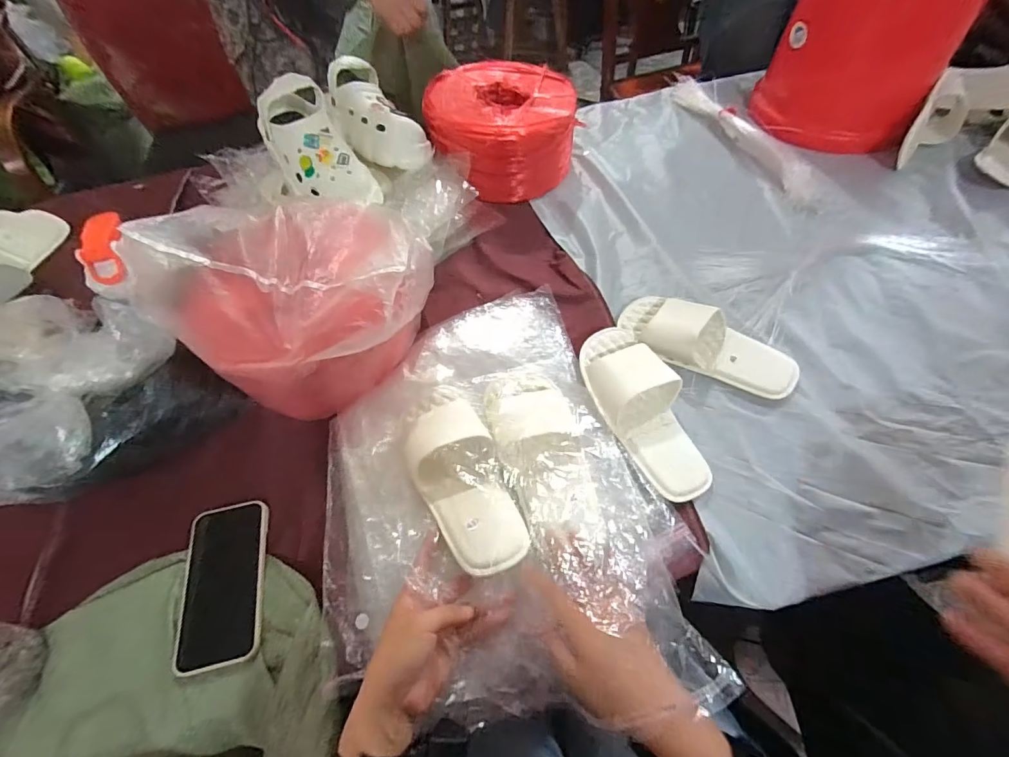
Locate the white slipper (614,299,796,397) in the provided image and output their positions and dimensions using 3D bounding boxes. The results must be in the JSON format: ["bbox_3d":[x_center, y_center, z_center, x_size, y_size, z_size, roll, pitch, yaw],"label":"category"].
[{"bbox_3d":[0.272,-0.058,0.571,0.230,0.043,0.091,26,64,20],"label":"white slipper"}]

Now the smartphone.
[{"bbox_3d":[-0.305,0.219,0.463,0.082,0.016,0.161,-13,58,-3],"label":"smartphone"}]

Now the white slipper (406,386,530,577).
[{"bbox_3d":[-0.053,0.091,0.458,0.087,0.064,0.228,-23,58,-10],"label":"white slipper"}]

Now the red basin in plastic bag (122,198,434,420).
[{"bbox_3d":[-0.236,-0.103,0.528,0.249,0.182,0.263,-2,58,3],"label":"red basin in plastic bag"}]

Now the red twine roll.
[{"bbox_3d":[-0.007,-0.467,0.808,0.254,0.133,0.258,-2,58,3],"label":"red twine roll"}]

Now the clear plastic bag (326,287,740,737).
[{"bbox_3d":[-0.016,0.083,0.461,0.358,0.083,0.446,-13,58,-3],"label":"clear plastic bag"}]

